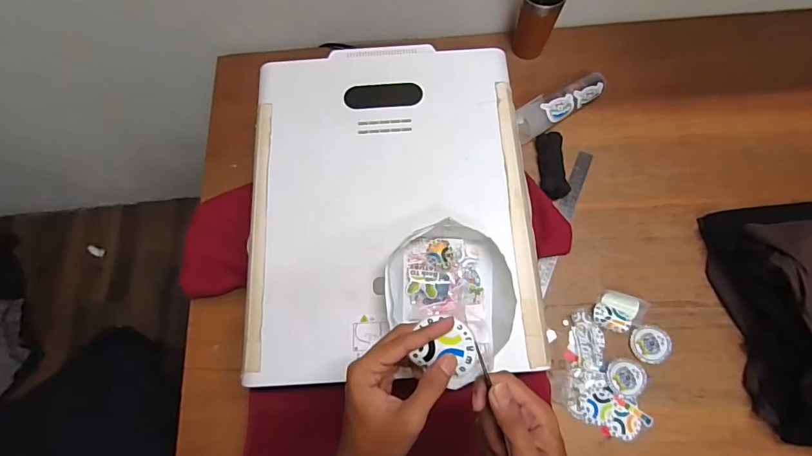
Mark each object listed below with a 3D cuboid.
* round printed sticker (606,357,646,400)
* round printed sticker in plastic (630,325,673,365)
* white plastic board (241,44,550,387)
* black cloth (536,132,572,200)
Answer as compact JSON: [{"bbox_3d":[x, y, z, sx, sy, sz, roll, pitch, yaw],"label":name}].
[{"bbox_3d":[0.353,0.240,0.691,0.057,0.008,0.061,-1,70,2],"label":"round printed sticker"},{"bbox_3d":[0.400,0.189,0.706,0.064,0.004,0.059,-1,70,2],"label":"round printed sticker in plastic"},{"bbox_3d":[-0.023,-0.049,0.631,0.399,0.024,0.499,-4,70,1],"label":"white plastic board"},{"bbox_3d":[0.274,-0.117,0.807,0.047,0.022,0.130,0,70,2],"label":"black cloth"}]

